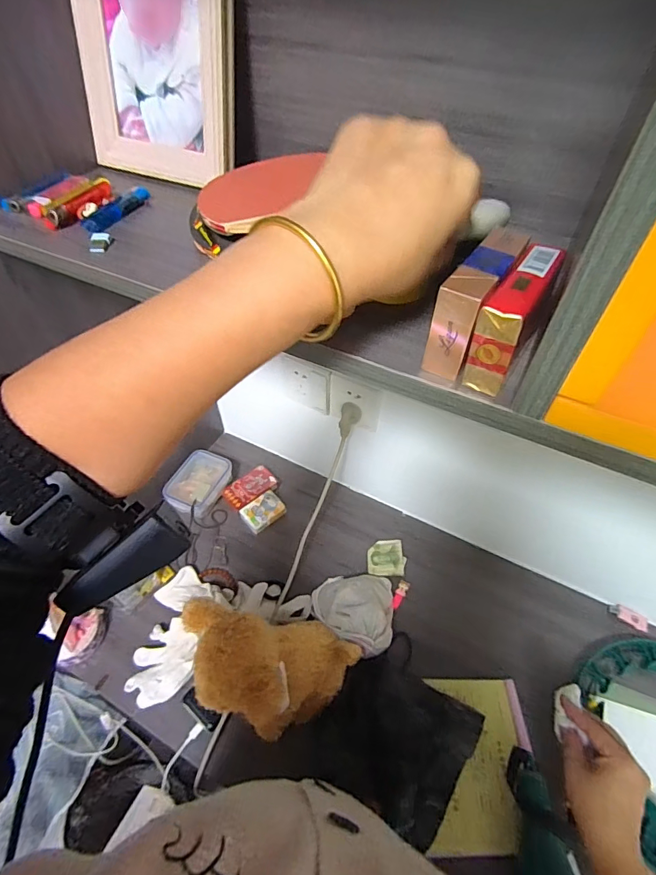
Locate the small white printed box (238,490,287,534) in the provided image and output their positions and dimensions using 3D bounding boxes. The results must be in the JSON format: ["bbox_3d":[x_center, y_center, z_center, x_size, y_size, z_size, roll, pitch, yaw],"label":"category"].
[{"bbox_3d":[-0.126,0.144,0.822,0.079,0.021,0.059,-31,57,-24],"label":"small white printed box"}]

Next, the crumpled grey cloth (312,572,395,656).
[{"bbox_3d":[0.038,0.278,0.682,0.128,0.068,0.126,8,50,6],"label":"crumpled grey cloth"}]

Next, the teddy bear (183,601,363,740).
[{"bbox_3d":[-0.077,0.298,0.554,0.226,0.152,0.144,0,50,0],"label":"teddy bear"}]

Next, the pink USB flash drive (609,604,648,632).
[{"bbox_3d":[0.499,0.296,0.700,0.054,0.014,0.022,29,55,21],"label":"pink USB flash drive"}]

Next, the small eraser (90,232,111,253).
[{"bbox_3d":[-0.194,-0.167,0.363,0.014,0.008,0.023,-8,50,-8],"label":"small eraser"}]

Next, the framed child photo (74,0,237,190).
[{"bbox_3d":[-0.165,-0.376,0.399,0.180,0.230,0.014,23,39,18],"label":"framed child photo"}]

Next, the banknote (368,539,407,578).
[{"bbox_3d":[0.105,0.217,0.770,0.066,0.007,0.072,-6,42,9],"label":"banknote"}]

